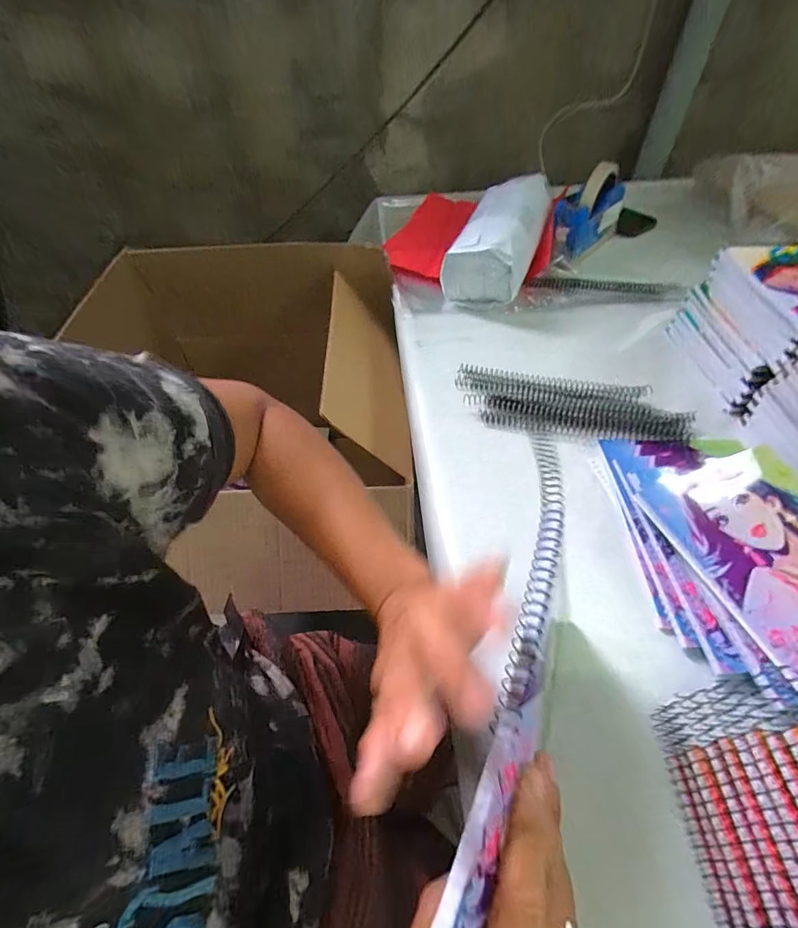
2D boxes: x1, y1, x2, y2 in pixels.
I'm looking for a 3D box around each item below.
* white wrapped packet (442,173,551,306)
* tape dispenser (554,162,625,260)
[{"bbox_3d":[0.150,-0.328,0.630,0.105,0.098,0.223,18,54,16],"label":"white wrapped packet"},{"bbox_3d":[0.297,-0.396,0.671,0.052,0.107,0.164,34,61,26],"label":"tape dispenser"}]

